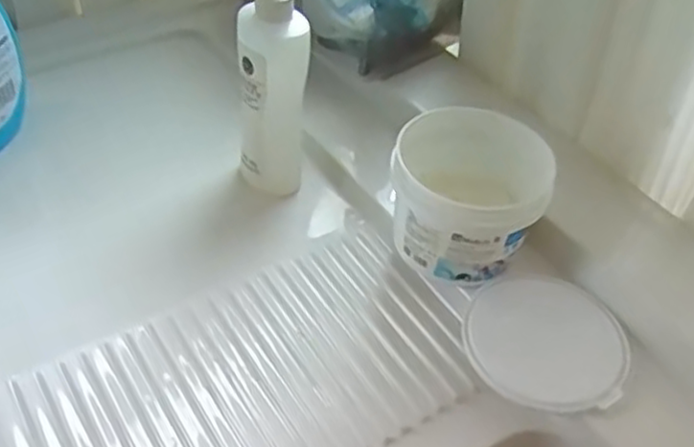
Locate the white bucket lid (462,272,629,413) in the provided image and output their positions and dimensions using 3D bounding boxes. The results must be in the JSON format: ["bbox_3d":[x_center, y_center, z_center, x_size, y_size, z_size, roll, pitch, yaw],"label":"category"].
[{"bbox_3d":[0.155,0.093,0.562,0.121,0.014,0.110,-6,51,8],"label":"white bucket lid"}]

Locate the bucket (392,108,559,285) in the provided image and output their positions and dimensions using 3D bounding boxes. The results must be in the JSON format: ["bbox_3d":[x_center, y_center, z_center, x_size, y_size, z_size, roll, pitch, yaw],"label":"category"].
[{"bbox_3d":[0.097,-0.024,0.593,0.125,0.101,0.107,10,46,7],"label":"bucket"}]

